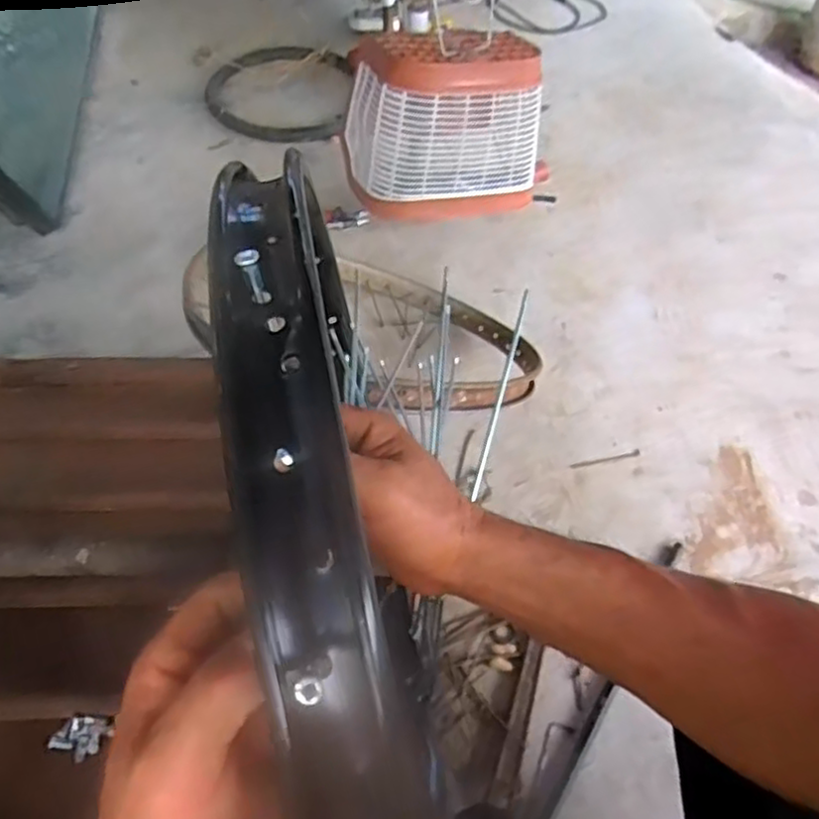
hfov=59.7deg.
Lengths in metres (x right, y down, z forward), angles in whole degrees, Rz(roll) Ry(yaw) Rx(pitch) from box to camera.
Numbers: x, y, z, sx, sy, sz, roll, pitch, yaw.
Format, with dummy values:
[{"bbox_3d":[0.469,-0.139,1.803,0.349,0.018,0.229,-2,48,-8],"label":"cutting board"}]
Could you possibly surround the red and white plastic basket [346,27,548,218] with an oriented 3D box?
[{"bbox_3d":[0.053,-0.461,1.175,0.291,0.261,0.200,-19,55,-14],"label":"red and white plastic basket"}]

